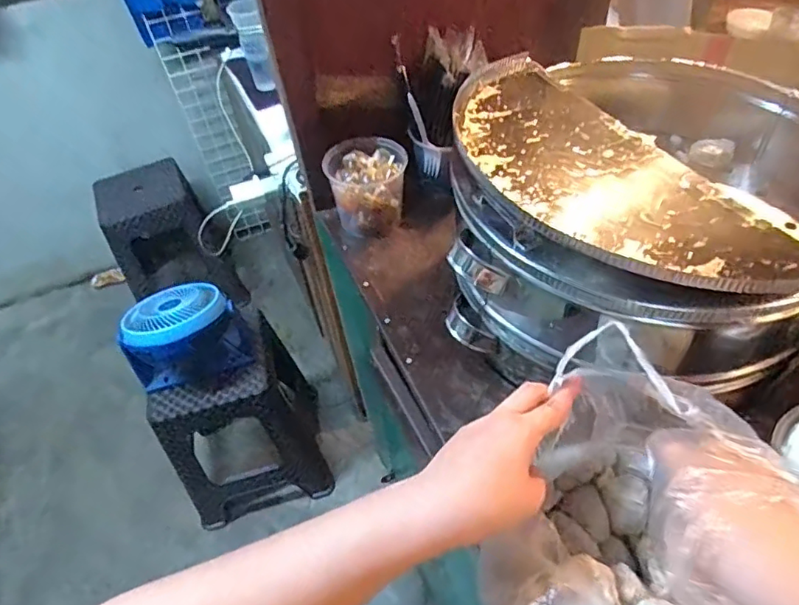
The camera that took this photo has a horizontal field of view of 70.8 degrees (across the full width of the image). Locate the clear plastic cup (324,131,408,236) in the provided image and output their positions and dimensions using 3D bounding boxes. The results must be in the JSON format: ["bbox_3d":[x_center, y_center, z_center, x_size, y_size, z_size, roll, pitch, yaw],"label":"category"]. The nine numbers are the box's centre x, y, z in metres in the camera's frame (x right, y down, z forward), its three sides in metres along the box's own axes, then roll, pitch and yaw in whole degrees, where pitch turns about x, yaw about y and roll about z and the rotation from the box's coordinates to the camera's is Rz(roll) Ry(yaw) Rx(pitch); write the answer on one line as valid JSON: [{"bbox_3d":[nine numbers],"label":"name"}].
[{"bbox_3d":[-0.043,-0.164,0.806,0.107,0.104,0.105,-3,48,4],"label":"clear plastic cup"}]

